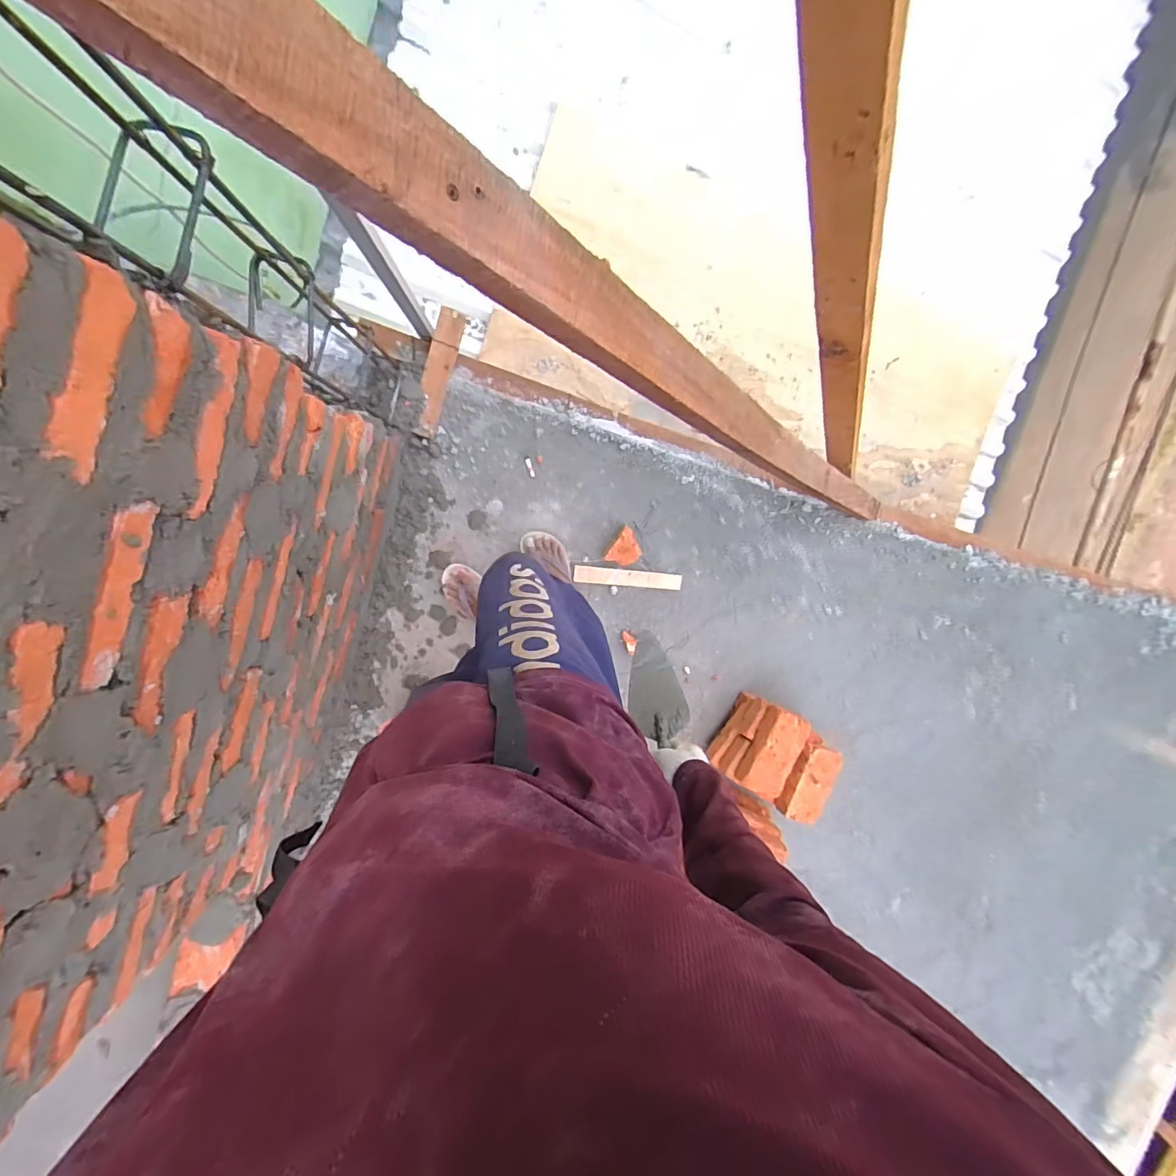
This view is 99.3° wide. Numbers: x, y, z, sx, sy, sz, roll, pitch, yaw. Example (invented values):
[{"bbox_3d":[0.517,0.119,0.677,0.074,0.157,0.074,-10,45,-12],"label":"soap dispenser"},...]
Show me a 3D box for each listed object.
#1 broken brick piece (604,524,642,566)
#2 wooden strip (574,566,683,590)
[{"bbox_3d":[0.097,-0.096,1.251,0.076,0.050,0.100,34,93,-9],"label":"broken brick piece"},{"bbox_3d":[0.106,-0.025,1.283,0.280,0.017,0.044,5,97,-6],"label":"wooden strip"}]

